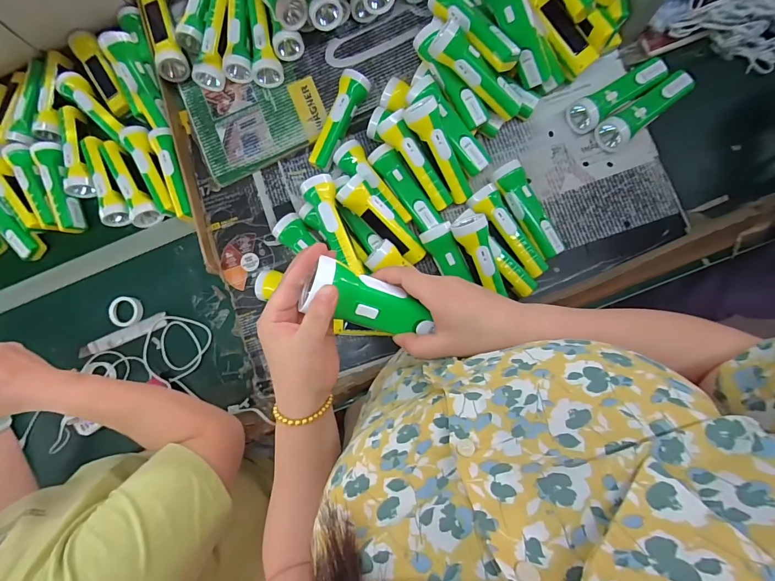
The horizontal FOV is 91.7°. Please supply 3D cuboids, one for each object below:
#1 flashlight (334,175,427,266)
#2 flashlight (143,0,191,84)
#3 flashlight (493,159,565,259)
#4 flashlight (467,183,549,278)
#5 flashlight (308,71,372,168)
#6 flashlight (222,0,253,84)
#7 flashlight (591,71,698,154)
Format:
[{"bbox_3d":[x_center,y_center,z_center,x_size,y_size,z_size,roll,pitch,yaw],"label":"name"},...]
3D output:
[{"bbox_3d":[-0.005,-0.112,0.611,0.168,0.046,0.062,44,88,-9],"label":"flashlight"},{"bbox_3d":[-0.424,-0.483,0.708,0.050,0.042,0.184,-23,81,2],"label":"flashlight"},{"bbox_3d":[0.238,-0.135,0.638,0.058,0.051,0.174,-30,83,0],"label":"flashlight"},{"bbox_3d":[0.199,-0.095,0.633,0.051,0.052,0.174,-31,80,0],"label":"flashlight"},{"bbox_3d":[-0.082,-0.295,0.667,0.047,0.055,0.172,22,84,8],"label":"flashlight"},{"bbox_3d":[-0.274,-0.479,0.698,0.053,0.053,0.181,-3,84,4],"label":"flashlight"},{"bbox_3d":[0.449,-0.313,0.643,0.193,0.050,0.060,-34,83,0],"label":"flashlight"}]

